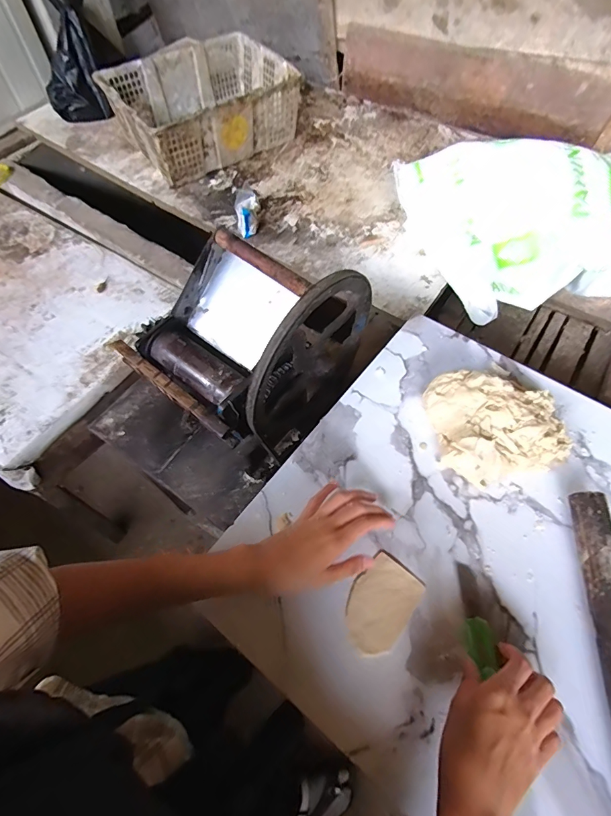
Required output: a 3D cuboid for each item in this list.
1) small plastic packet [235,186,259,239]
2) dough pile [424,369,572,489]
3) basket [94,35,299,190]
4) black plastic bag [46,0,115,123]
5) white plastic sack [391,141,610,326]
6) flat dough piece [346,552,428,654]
[{"bbox_3d":[-0.148,-0.497,1.023,0.061,0.054,0.151,-6,72,-3],"label":"small plastic packet"},{"bbox_3d":[0.233,0.017,0.489,0.156,0.060,0.136,-5,59,-1],"label":"dough pile"},{"bbox_3d":[-0.284,-0.859,1.177,0.473,0.171,0.337,-32,66,-16],"label":"basket"},{"bbox_3d":[-0.677,-1.032,1.177,0.155,0.341,0.087,21,36,14],"label":"black plastic bag"},{"bbox_3d":[0.559,-0.389,0.886,0.683,0.203,0.392,2,61,1],"label":"white plastic sack"},{"bbox_3d":[0.077,0.201,0.415,0.059,0.009,0.088,34,64,20],"label":"flat dough piece"}]

